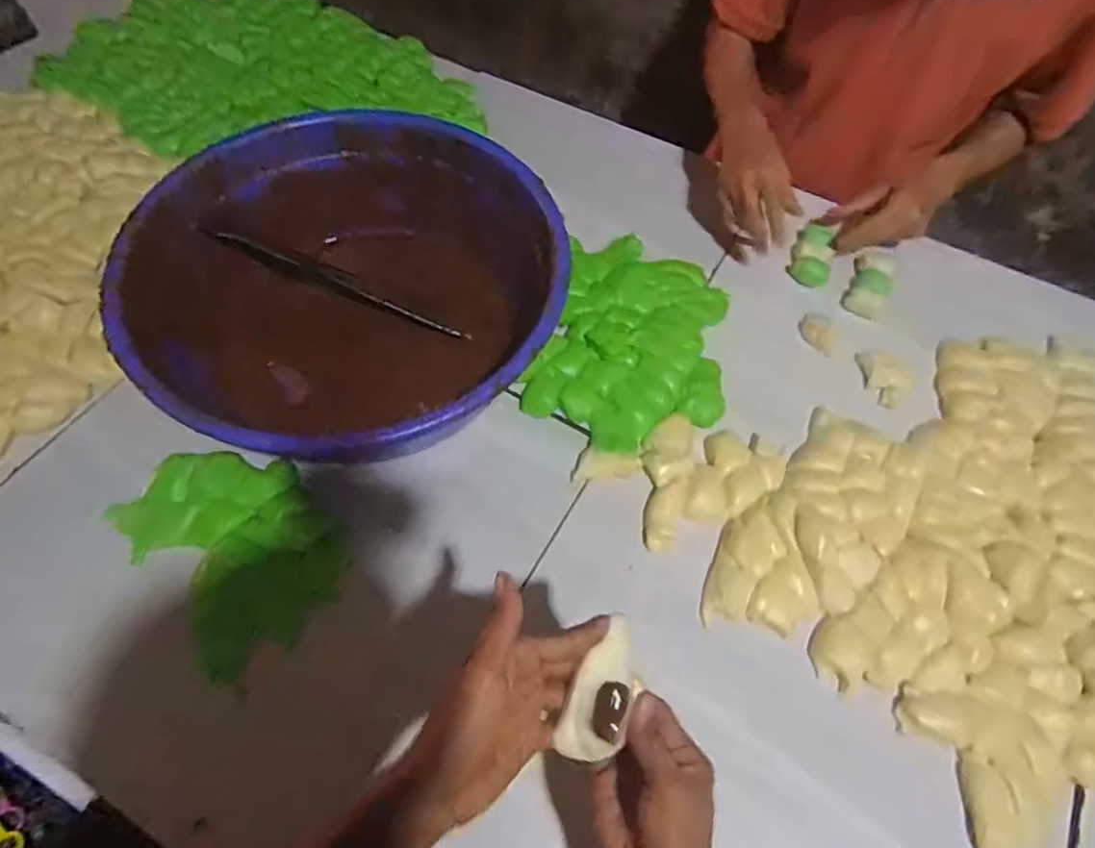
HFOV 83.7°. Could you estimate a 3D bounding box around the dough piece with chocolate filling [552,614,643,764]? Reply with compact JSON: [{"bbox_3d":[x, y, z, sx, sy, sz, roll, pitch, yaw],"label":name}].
[{"bbox_3d":[0.036,0.167,0.376,0.037,0.027,0.089,19,85,7],"label":"dough piece with chocolate filling"}]

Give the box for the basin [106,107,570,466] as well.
[{"bbox_3d":[-0.193,-0.153,0.651,0.425,0.135,0.395,1,60,-2],"label":"basin"}]

